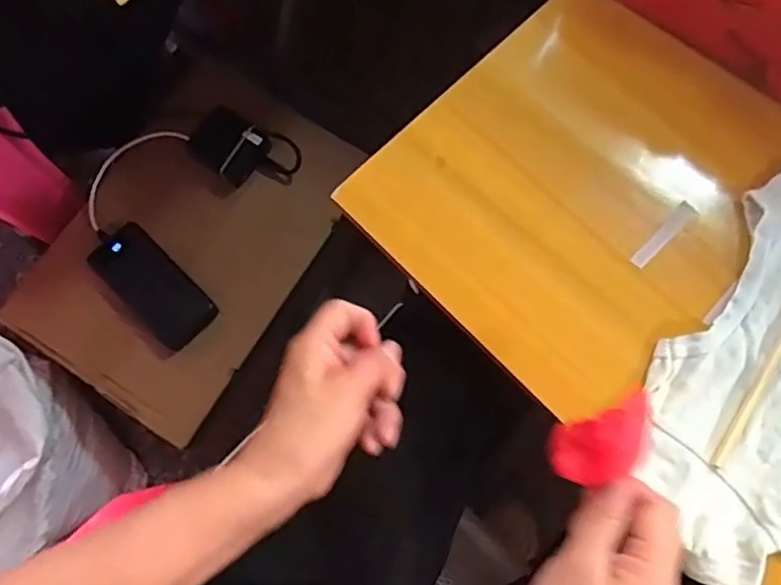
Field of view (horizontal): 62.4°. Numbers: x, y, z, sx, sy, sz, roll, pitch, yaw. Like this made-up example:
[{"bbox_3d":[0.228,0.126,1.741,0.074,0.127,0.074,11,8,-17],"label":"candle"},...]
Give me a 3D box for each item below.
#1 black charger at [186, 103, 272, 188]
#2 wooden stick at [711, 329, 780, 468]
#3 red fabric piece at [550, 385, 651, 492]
[{"bbox_3d":[-0.194,-0.180,0.772,0.077,0.025,0.072,37,79,10],"label":"black charger"},{"bbox_3d":[0.262,0.015,0.419,0.009,0.004,0.224,33,78,9],"label":"wooden stick"},{"bbox_3d":[0.115,0.081,0.346,0.057,0.010,0.035,-29,83,12],"label":"red fabric piece"}]

